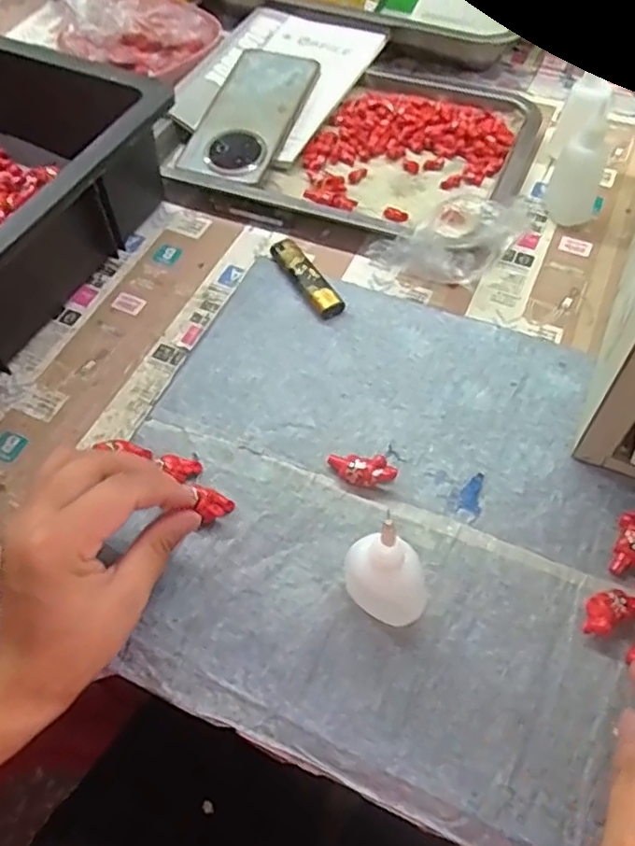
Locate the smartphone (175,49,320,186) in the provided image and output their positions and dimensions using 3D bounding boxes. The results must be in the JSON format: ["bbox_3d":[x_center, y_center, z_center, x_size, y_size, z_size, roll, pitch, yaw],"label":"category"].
[{"bbox_3d":[-0.057,-0.272,0.562,0.077,0.012,0.156,20,67,6],"label":"smartphone"}]

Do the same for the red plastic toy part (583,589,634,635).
[{"bbox_3d":[0.154,0.098,0.339,0.036,0.013,0.018,-24,59,-11],"label":"red plastic toy part"}]

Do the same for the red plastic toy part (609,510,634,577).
[{"bbox_3d":[0.174,0.068,0.359,0.018,0.012,0.037,28,63,19],"label":"red plastic toy part"}]

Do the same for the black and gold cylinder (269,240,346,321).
[{"bbox_3d":[-0.009,-0.108,0.478,0.019,0.012,0.081,-28,60,-14],"label":"black and gold cylinder"}]

